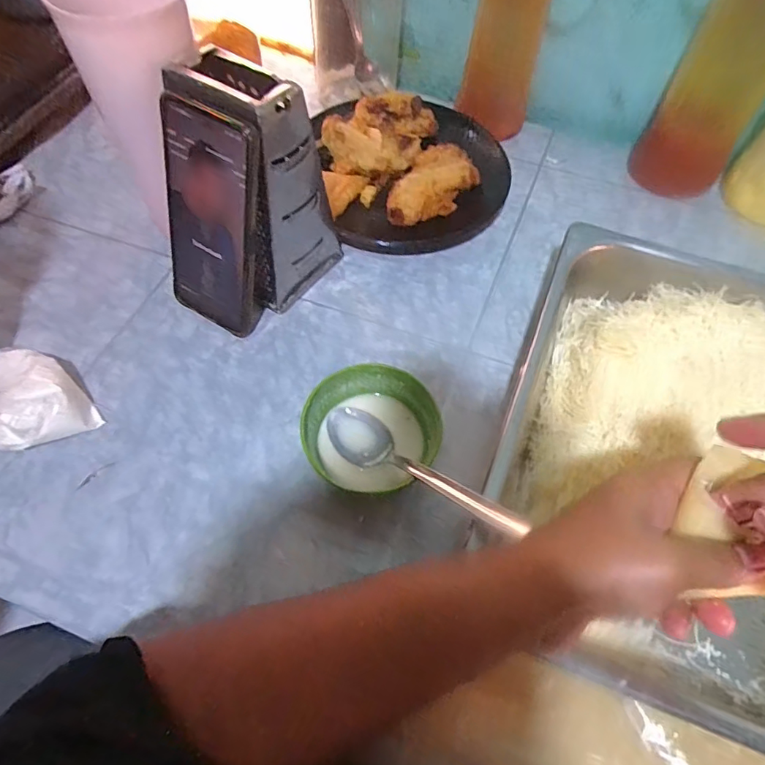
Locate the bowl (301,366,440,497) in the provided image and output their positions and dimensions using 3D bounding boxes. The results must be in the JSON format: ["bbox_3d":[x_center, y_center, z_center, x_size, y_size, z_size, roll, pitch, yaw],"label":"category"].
[{"bbox_3d":[-0.008,0.034,0.366,0.091,0.044,0.084,0,60,-1],"label":"bowl"}]

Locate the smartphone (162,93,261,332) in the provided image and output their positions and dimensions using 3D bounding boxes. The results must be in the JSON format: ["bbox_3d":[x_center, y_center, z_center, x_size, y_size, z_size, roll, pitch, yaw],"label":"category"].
[{"bbox_3d":[-0.128,-0.116,0.388,0.076,0.168,0.014,25,44,9],"label":"smartphone"}]

